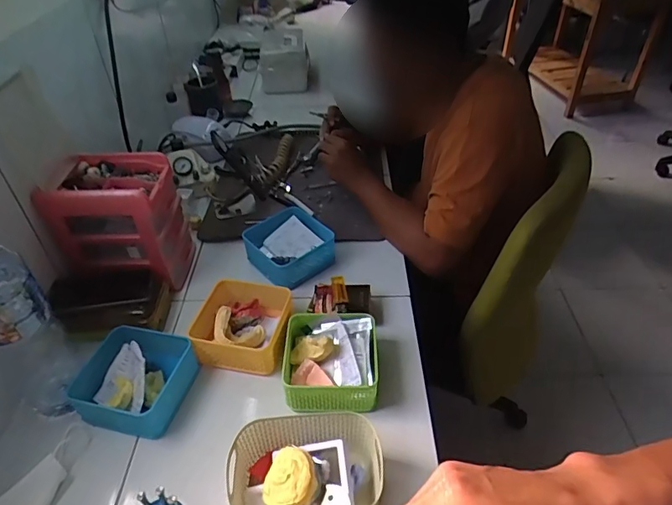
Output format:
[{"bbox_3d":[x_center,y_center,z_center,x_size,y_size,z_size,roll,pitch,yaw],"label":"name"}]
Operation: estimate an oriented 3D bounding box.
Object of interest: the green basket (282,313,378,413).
[{"bbox_3d":[-0.008,0.158,0.698,0.133,0.058,0.135,-1,41,1],"label":"green basket"}]

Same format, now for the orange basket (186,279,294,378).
[{"bbox_3d":[-0.147,0.113,0.753,0.144,0.058,0.136,4,41,6],"label":"orange basket"}]

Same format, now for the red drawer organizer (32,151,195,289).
[{"bbox_3d":[-0.372,-0.053,0.834,0.184,0.190,0.142,-1,41,1],"label":"red drawer organizer"}]

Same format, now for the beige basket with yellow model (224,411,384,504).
[{"bbox_3d":[-0.035,0.265,0.554,0.174,0.086,0.125,-4,41,-3],"label":"beige basket with yellow model"}]

